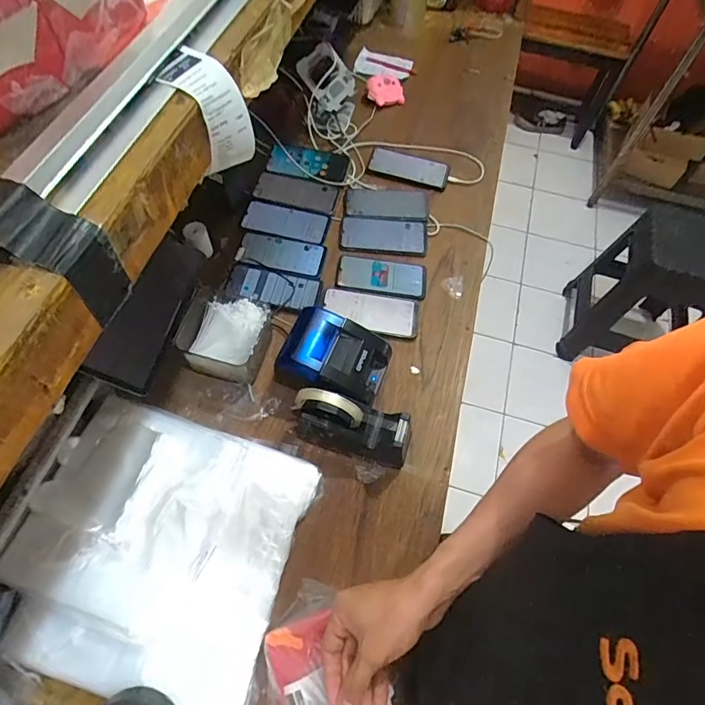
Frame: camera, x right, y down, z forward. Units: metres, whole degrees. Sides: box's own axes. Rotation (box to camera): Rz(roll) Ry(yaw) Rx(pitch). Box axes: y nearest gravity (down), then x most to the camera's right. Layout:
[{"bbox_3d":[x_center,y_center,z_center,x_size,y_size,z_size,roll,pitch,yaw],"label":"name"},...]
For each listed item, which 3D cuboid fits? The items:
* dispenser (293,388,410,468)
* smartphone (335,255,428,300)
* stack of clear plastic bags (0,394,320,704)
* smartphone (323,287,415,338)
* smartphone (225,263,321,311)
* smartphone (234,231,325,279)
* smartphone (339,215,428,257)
[{"bbox_3d":[-0.001,0.104,0.625,0.165,0.102,0.062,18,62,6],"label":"dispenser"},{"bbox_3d":[0.053,-0.142,0.806,0.160,0.005,0.081,9,61,1],"label":"smartphone"},{"bbox_3d":[-0.239,0.231,0.543,0.325,0.049,0.310,18,63,-1],"label":"stack of clear plastic bags"},{"bbox_3d":[0.031,-0.071,0.771,0.164,0.008,0.079,10,61,2],"label":"smartphone"},{"bbox_3d":[-0.139,-0.113,0.783,0.155,0.016,0.074,13,62,3],"label":"smartphone"},{"bbox_3d":[-0.130,-0.183,0.816,0.158,0.010,0.076,14,62,4],"label":"smartphone"},{"bbox_3d":[0.062,-0.230,0.857,0.169,0.014,0.088,3,61,-2],"label":"smartphone"}]

